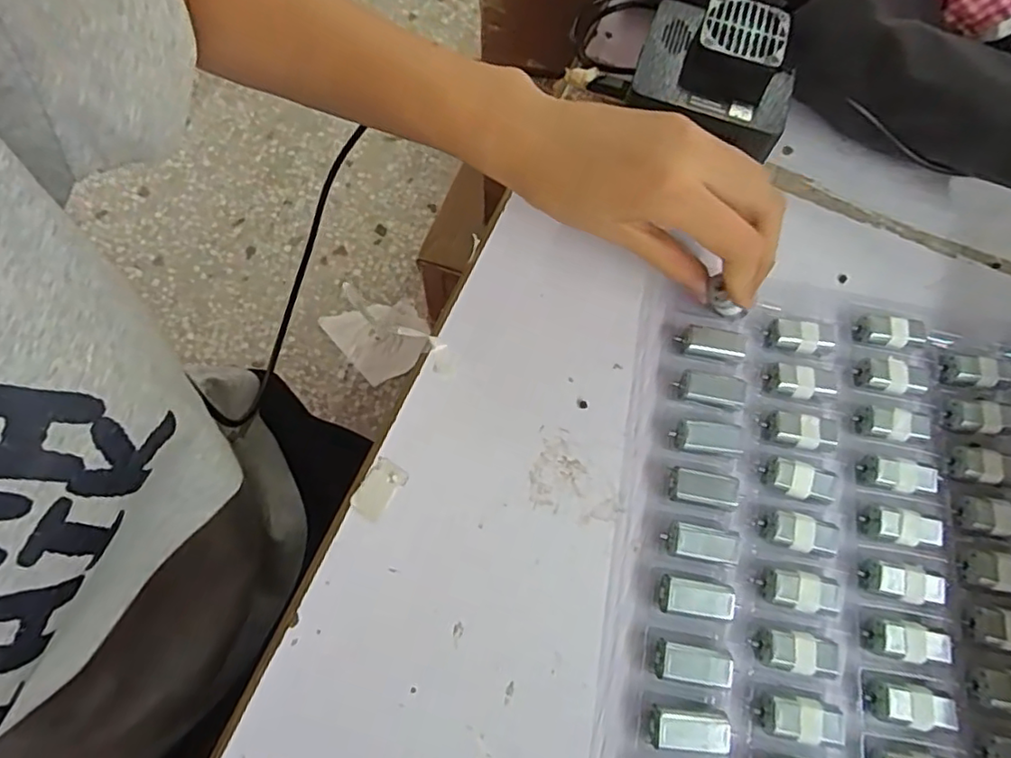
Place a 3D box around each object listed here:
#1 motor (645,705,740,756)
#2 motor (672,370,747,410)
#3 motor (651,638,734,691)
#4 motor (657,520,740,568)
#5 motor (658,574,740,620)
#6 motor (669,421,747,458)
[{"bbox_3d":[0.071,0.134,0.231,0.030,0.008,0.015,6,69,-1],"label":"motor"},{"bbox_3d":[0.095,0.006,0.281,0.030,0.008,0.015,11,70,1],"label":"motor"},{"bbox_3d":[0.074,0.113,0.239,0.030,0.009,0.015,12,70,2],"label":"motor"},{"bbox_3d":[0.084,0.070,0.256,0.032,0.010,0.014,10,69,1],"label":"motor"},{"bbox_3d":[0.078,0.090,0.248,0.029,0.009,0.015,11,70,1],"label":"motor"},{"bbox_3d":[0.092,0.027,0.273,0.031,0.008,0.014,6,69,-1],"label":"motor"}]

